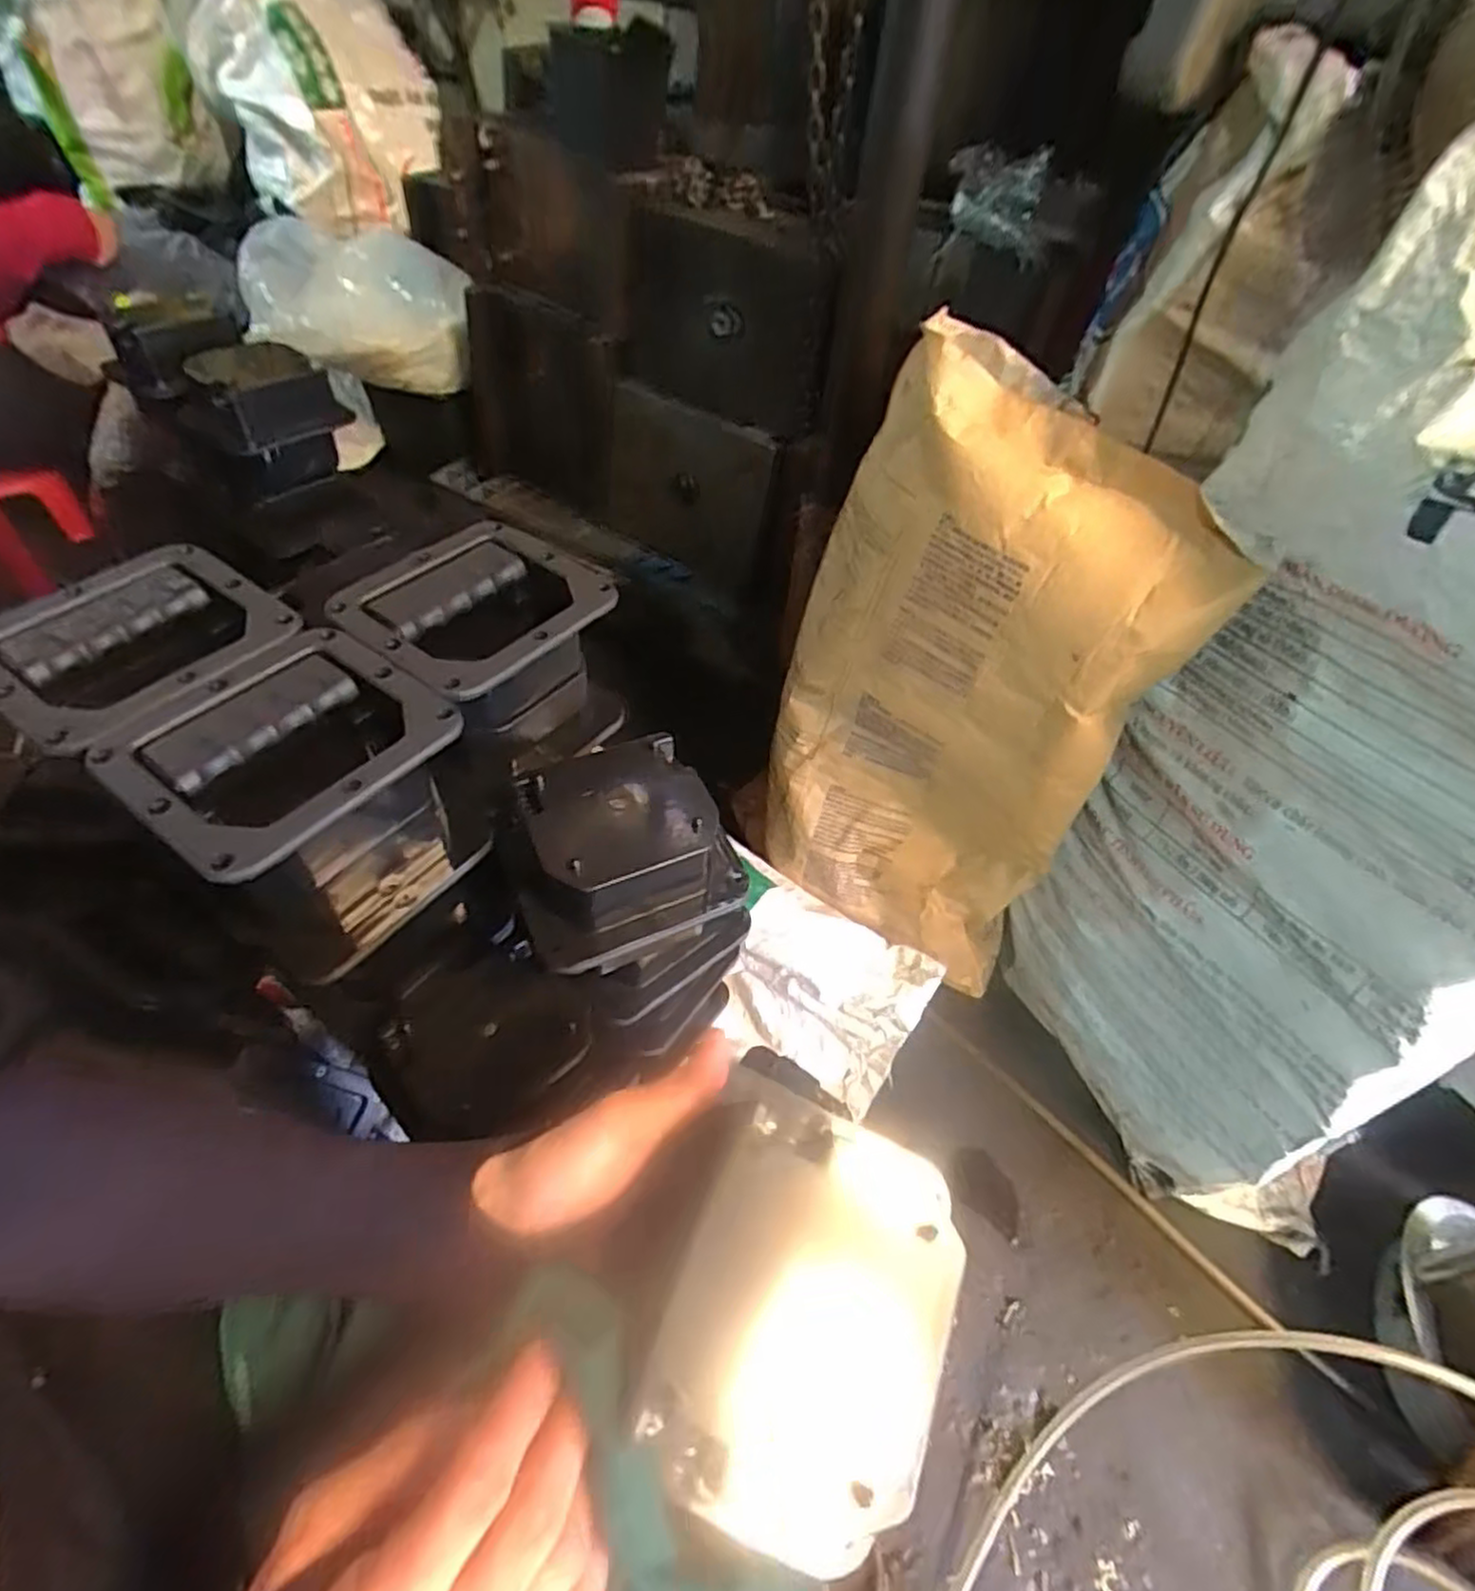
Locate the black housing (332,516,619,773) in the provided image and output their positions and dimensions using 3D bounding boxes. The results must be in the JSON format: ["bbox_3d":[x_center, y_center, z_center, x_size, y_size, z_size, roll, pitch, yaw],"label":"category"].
[{"bbox_3d":[-0.171,-0.102,0.523,0.137,0.099,0.148,34,55,20],"label":"black housing"}]

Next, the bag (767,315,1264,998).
[{"bbox_3d":[0.204,-0.097,0.770,0.359,0.545,0.199,30,54,18],"label":"bag"}]

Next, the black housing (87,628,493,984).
[{"bbox_3d":[-0.248,0.007,0.447,0.134,0.130,0.147,30,54,18],"label":"black housing"}]

